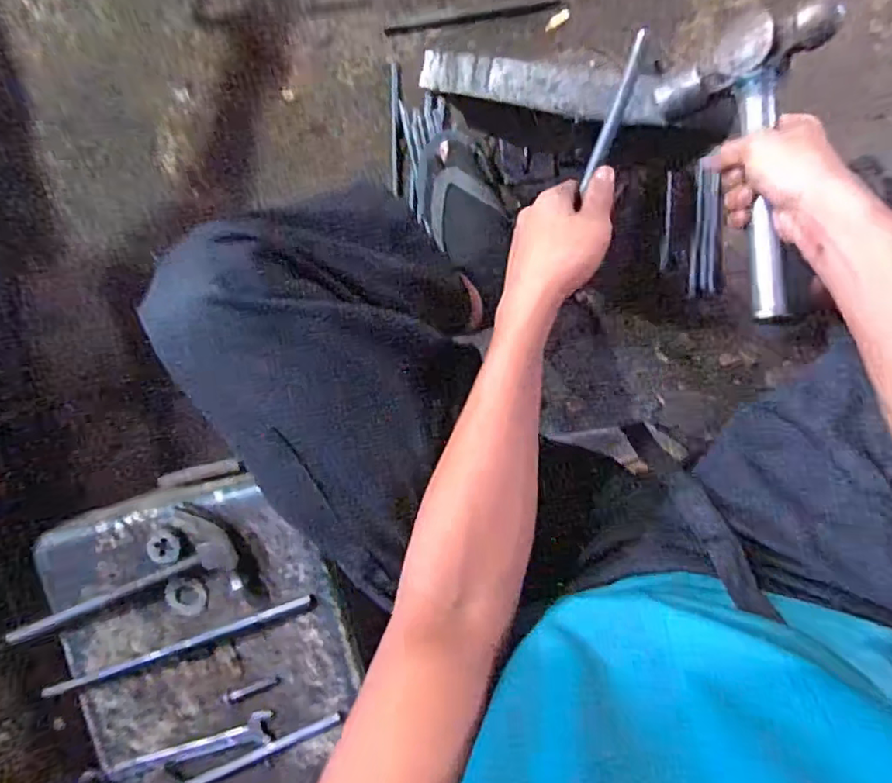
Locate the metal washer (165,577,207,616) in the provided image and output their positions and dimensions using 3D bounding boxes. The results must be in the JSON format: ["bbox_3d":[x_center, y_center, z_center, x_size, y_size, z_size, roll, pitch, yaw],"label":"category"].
[{"bbox_3d":[-0.276,0.219,0.620,0.042,0.004,0.044,-5,101,-2],"label":"metal washer"}]

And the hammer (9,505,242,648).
[{"bbox_3d":[-0.342,0.189,0.602,0.249,0.028,0.074,-22,91,7],"label":"hammer"}]

